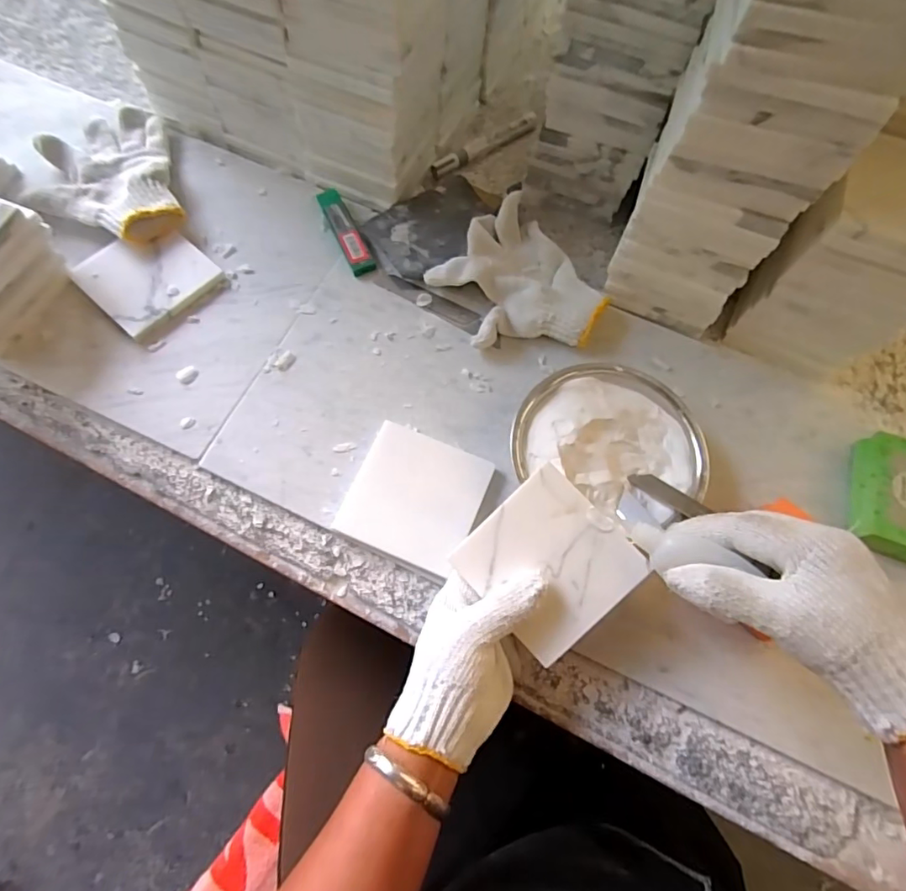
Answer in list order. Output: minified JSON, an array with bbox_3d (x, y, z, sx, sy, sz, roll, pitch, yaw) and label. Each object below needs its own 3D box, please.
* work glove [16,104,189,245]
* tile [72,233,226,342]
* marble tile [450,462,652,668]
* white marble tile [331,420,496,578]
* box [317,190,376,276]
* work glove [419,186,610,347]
[{"bbox_3d":[-0.342,-0.264,0.517,0.126,0.041,0.189,-19,74,-10],"label":"work glove"},{"bbox_3d":[-0.280,-0.158,0.484,0.097,0.012,0.097,43,73,10],"label":"tile"},{"bbox_3d":[0.066,0.081,0.360,0.098,0.008,0.100,-45,80,5],"label":"marble tile"},{"bbox_3d":[-0.030,0.042,0.426,0.098,0.017,0.097,23,69,6],"label":"white marble tile"},{"bbox_3d":[-0.106,-0.214,0.516,0.022,0.009,0.110,-23,74,-12],"label":"box"},{"bbox_3d":[0.058,-0.144,0.479,0.120,0.033,0.146,-32,73,-14],"label":"work glove"}]

